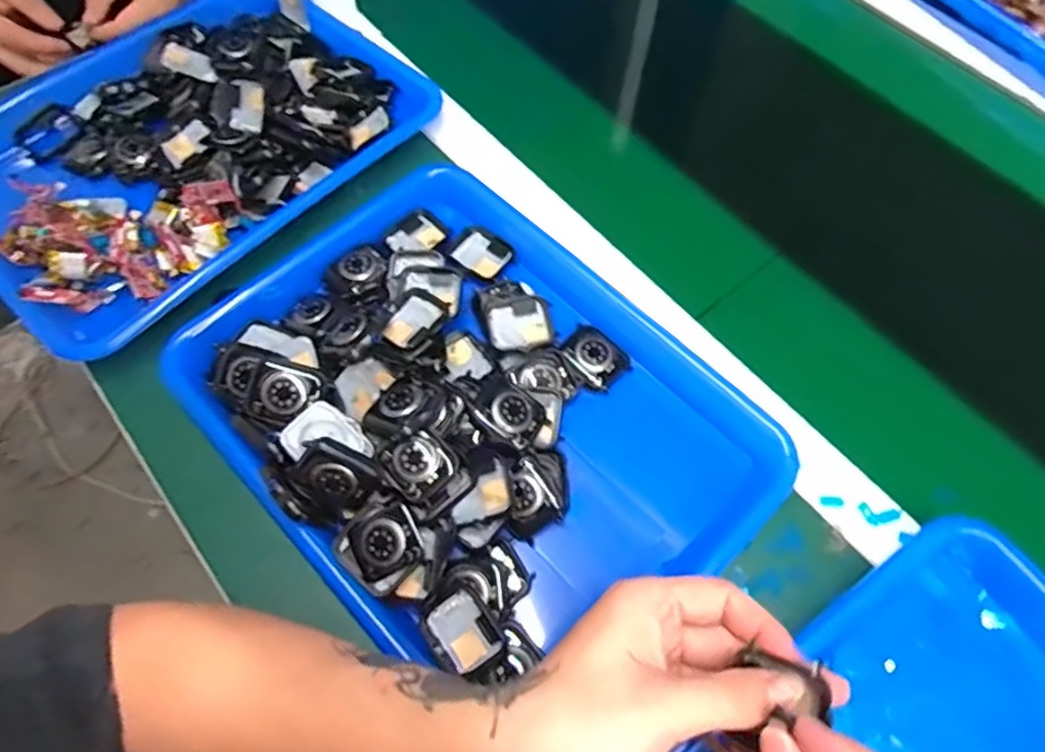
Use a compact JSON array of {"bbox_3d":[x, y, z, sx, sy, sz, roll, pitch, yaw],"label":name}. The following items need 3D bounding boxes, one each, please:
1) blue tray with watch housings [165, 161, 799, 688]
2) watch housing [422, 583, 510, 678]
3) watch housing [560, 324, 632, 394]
[{"bbox_3d":[-0.027,0.016,0.396,0.252,0.062,0.321,-41,72,-19],"label":"blue tray with watch housings"},{"bbox_3d":[-0.031,0.137,0.340,0.035,0.017,0.041,-35,70,-17],"label":"watch housing"},{"bbox_3d":[0.047,-0.012,0.428,0.034,0.017,0.044,-39,71,-18],"label":"watch housing"}]

